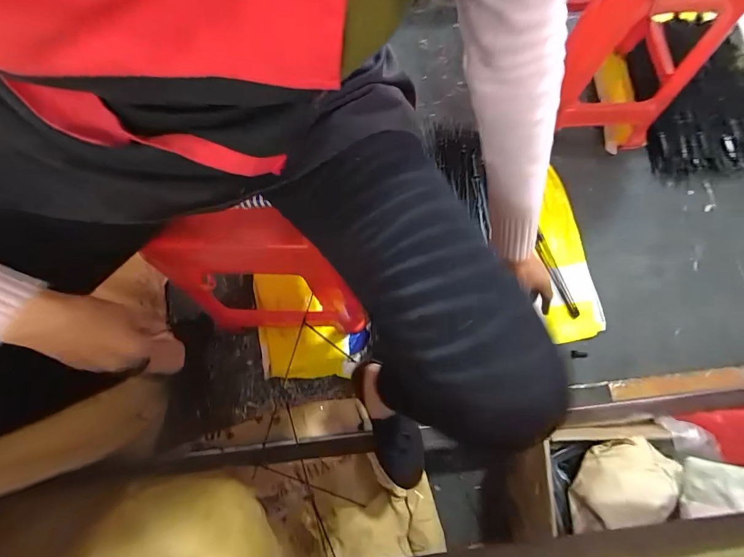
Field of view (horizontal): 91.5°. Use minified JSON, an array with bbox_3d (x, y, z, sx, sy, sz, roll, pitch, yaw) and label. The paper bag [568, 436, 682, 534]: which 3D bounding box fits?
[{"bbox_3d":[0.420,0.339,0.607,0.191,0.079,0.116,-23,76,-6],"label":"paper bag"}]

